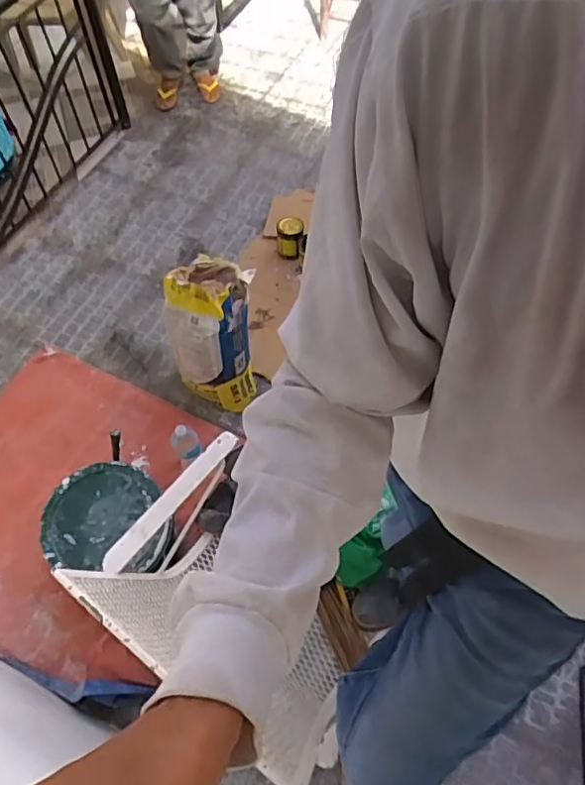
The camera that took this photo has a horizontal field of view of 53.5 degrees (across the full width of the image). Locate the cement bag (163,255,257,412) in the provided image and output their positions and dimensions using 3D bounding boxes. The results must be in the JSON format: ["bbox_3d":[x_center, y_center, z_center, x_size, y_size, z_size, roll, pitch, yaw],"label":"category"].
[{"bbox_3d":[-0.232,-0.164,1.747,0.259,0.530,0.217,-13,60,-6],"label":"cement bag"}]

